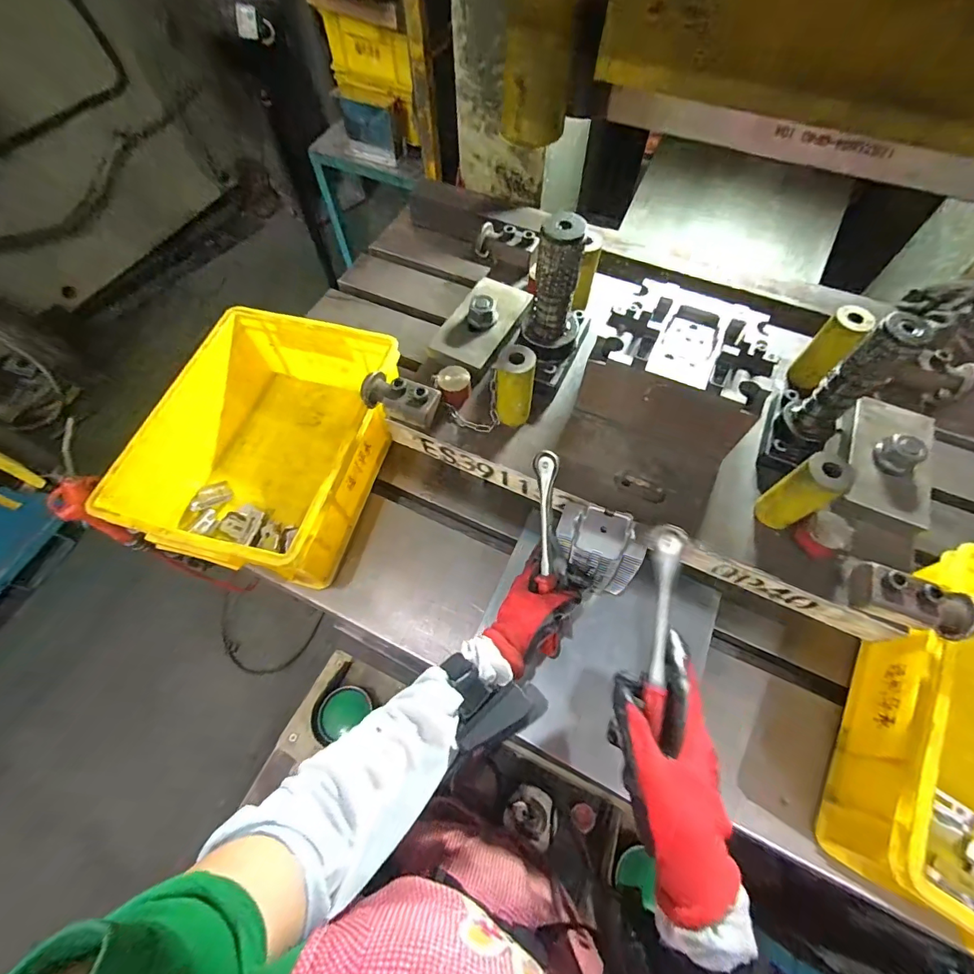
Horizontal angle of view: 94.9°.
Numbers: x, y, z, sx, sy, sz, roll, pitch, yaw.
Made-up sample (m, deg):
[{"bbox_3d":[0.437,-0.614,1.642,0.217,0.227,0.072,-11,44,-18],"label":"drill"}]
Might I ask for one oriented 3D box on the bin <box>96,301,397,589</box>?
[{"bbox_3d":[-0.284,-0.055,0.607,0.259,0.128,0.343,13,63,7],"label":"bin"}]

